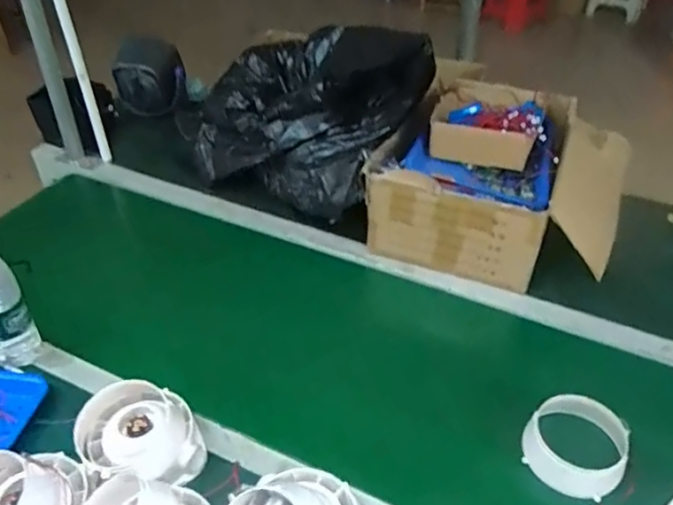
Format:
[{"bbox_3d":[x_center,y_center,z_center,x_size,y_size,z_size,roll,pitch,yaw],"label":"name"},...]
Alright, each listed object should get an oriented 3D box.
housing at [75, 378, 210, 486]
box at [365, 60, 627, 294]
[{"bbox_3d":[-0.250,0.236,0.773,0.140,0.091,0.126,-20,43,-21],"label":"housing"},{"bbox_3d":[0.304,-0.134,1.109,0.402,0.196,0.383,13,41,17],"label":"box"}]

